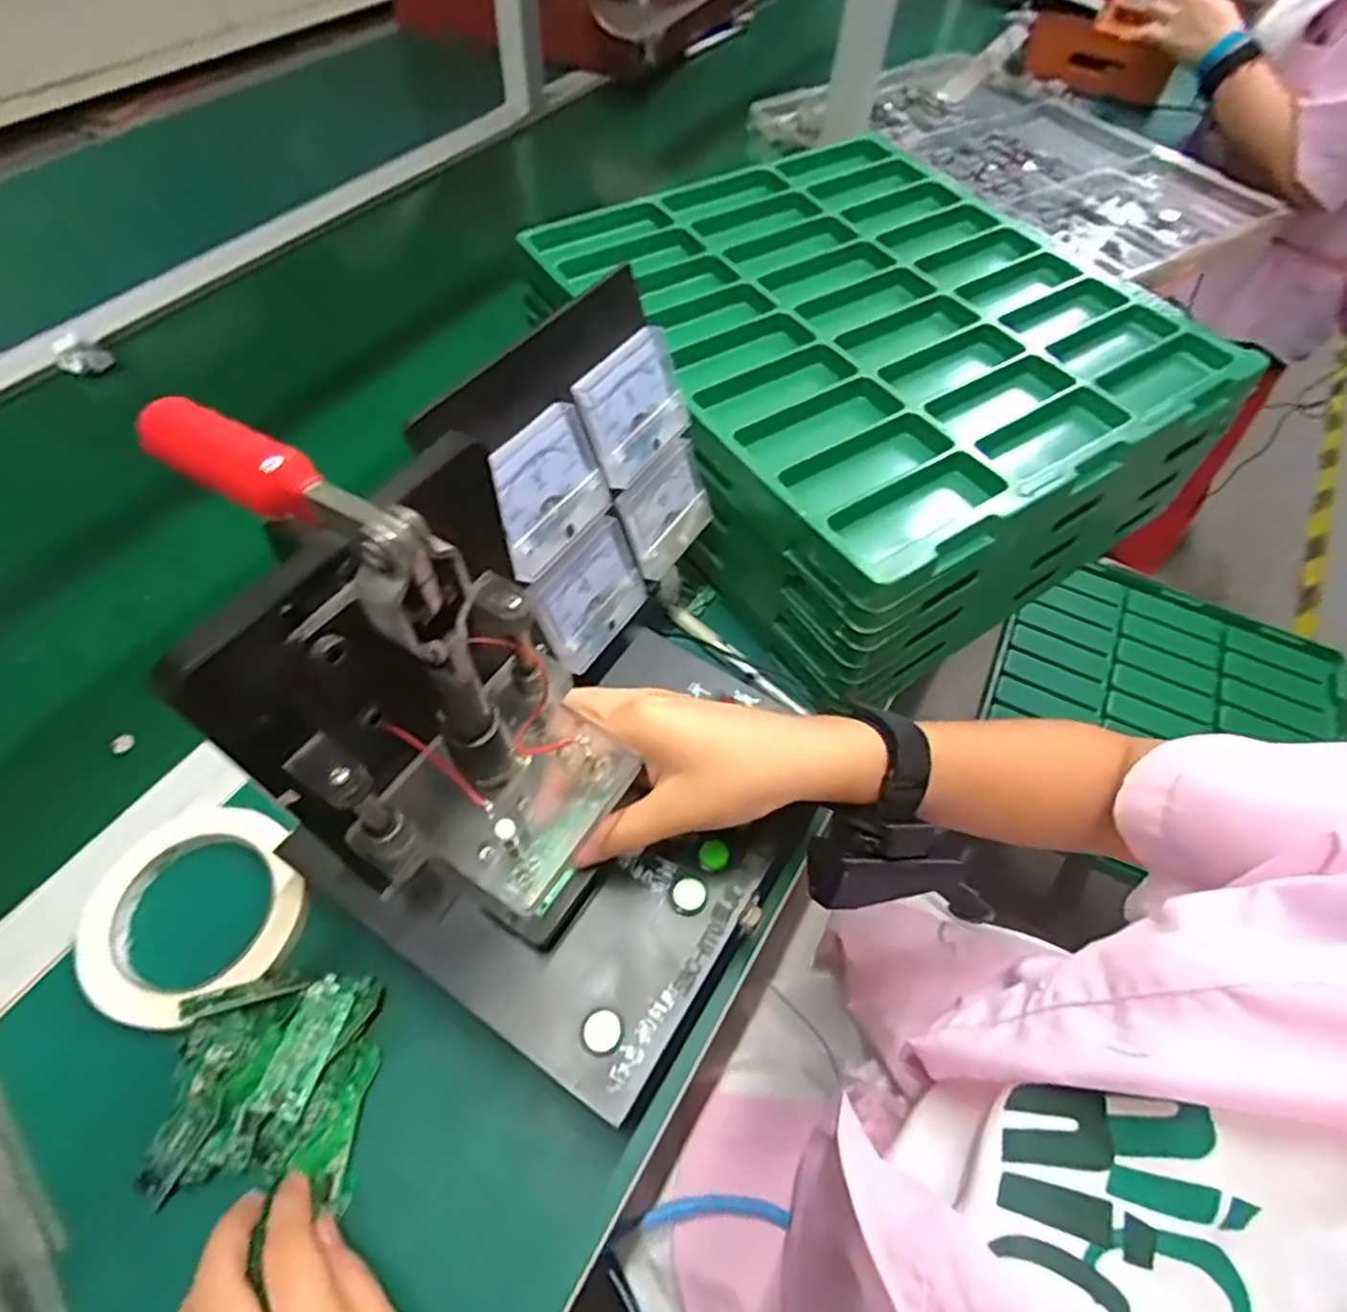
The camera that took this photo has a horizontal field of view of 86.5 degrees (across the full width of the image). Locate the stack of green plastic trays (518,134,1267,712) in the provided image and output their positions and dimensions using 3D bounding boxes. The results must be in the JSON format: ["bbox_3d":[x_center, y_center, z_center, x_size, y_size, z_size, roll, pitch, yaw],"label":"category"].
[{"bbox_3d":[0.139,-0.214,0.543,0.356,0.112,0.398,-29,62,-20],"label":"stack of green plastic trays"}]

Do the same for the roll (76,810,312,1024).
[{"bbox_3d":[-0.247,0.133,0.374,0.099,0.020,0.105,1,56,-2],"label":"roll"}]

